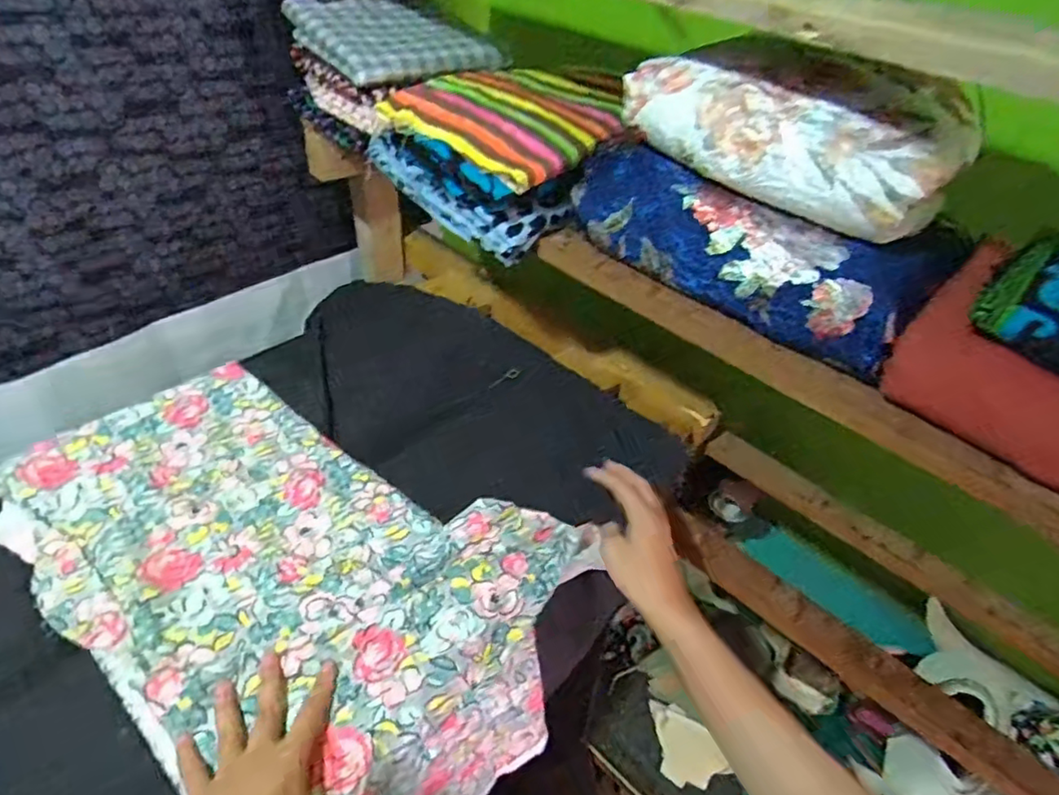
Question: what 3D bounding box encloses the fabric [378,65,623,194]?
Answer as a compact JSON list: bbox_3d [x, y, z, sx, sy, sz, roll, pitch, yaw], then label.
[{"bbox_3d":[-0.005,-0.285,0.620,0.207,0.040,0.221,32,47,25],"label":"fabric"}]

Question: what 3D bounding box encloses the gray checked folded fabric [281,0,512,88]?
[{"bbox_3d":[-0.146,-0.400,0.683,0.201,0.046,0.164,-21,49,-28],"label":"gray checked folded fabric"}]

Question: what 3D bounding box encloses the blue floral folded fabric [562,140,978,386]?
[{"bbox_3d":[0.176,-0.134,0.513,0.300,0.082,0.103,34,48,27],"label":"blue floral folded fabric"}]

